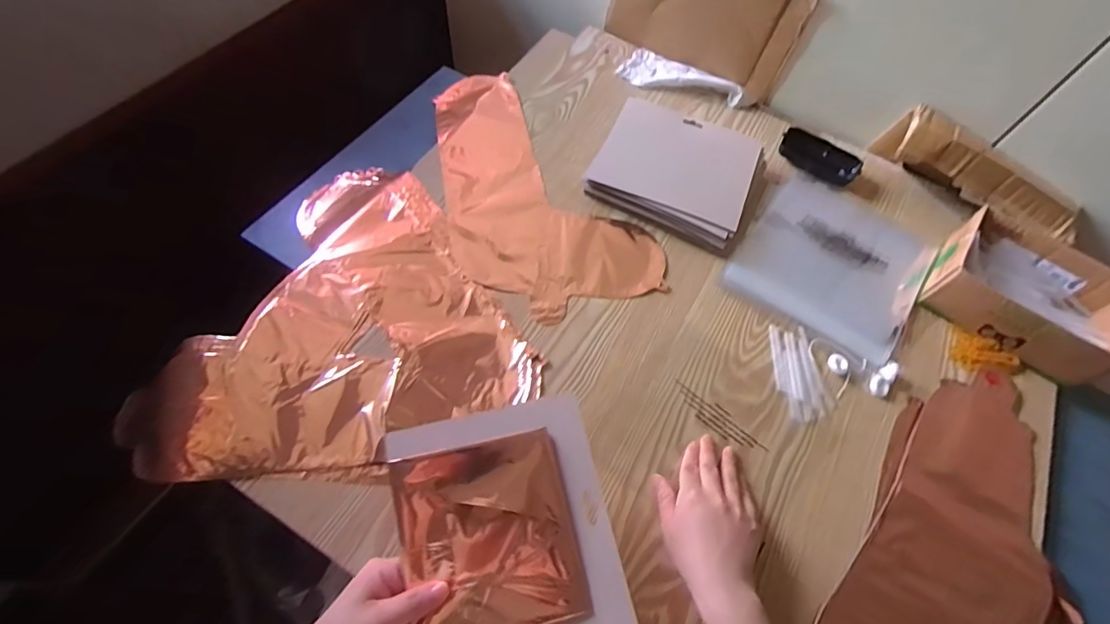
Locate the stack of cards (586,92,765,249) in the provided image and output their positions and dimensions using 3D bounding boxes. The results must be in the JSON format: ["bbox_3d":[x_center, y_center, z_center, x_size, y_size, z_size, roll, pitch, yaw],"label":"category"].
[{"bbox_3d":[0.156,-0.184,0.656,0.190,0.031,0.171,23,62,8],"label":"stack of cards"}]

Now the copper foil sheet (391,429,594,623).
[{"bbox_3d":[-0.052,0.178,0.398,0.131,0.007,0.143,-11,75,-9],"label":"copper foil sheet"}]

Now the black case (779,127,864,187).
[{"bbox_3d":[0.374,-0.221,0.712,0.109,0.018,0.057,27,63,10],"label":"black case"}]

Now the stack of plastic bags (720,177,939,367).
[{"bbox_3d":[0.352,-0.067,0.632,0.204,0.018,0.215,34,64,13],"label":"stack of plastic bags"}]

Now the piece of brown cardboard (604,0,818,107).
[{"bbox_3d":[0.203,-0.423,0.699,0.270,0.174,0.031,35,67,14],"label":"piece of brown cardboard"}]

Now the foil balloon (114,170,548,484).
[{"bbox_3d":[-0.261,0.021,0.541,0.367,0.026,0.361,-29,66,-18],"label":"foil balloon"}]

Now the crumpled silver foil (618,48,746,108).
[{"bbox_3d":[0.185,-0.344,0.746,0.177,0.016,0.072,30,63,11],"label":"crumpled silver foil"}]

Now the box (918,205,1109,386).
[{"bbox_3d":[0.542,-0.024,0.575,0.181,0.063,0.138,38,65,15],"label":"box"}]

